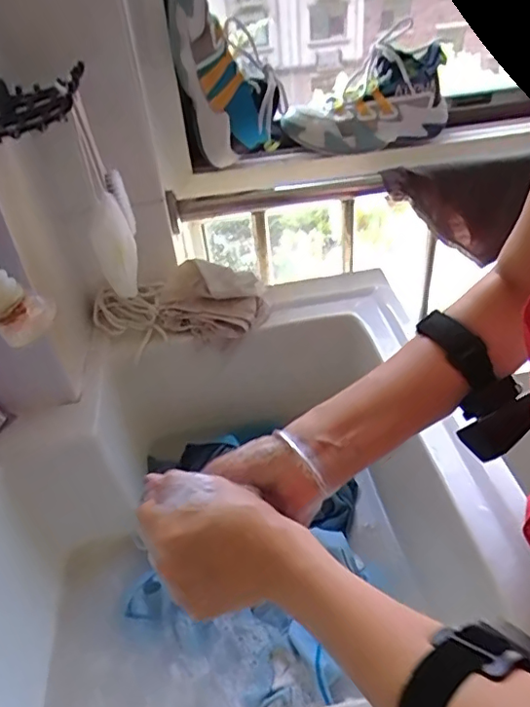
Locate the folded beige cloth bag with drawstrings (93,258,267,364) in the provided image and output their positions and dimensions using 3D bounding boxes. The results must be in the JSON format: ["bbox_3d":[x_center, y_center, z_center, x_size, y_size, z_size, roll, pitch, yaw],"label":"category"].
[{"bbox_3d":[-0.115,-0.063,0.721,0.222,0.081,0.093,-9,39,-4],"label":"folded beige cloth bag with drawstrings"}]

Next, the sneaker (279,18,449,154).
[{"bbox_3d":[0.144,-0.370,0.781,0.228,0.129,0.078,-17,40,-13],"label":"sneaker"}]

